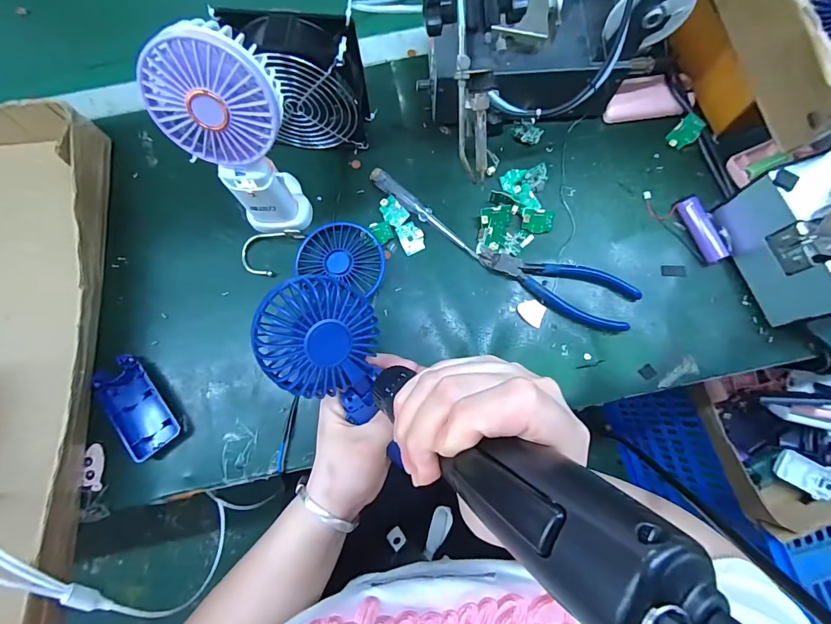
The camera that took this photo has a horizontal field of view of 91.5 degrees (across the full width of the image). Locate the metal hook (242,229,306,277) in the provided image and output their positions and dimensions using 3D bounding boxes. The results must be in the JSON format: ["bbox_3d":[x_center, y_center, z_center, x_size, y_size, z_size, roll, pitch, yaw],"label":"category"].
[{"bbox_3d":[-0.149,-0.066,0.412,0.042,0.007,0.063,39,80,9],"label":"metal hook"}]

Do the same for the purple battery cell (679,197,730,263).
[{"bbox_3d":[0.287,-0.082,0.403,0.023,0.017,0.067,-21,77,-4],"label":"purple battery cell"}]

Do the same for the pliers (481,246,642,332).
[{"bbox_3d":[0.137,-0.028,0.397,0.154,0.011,0.051,21,78,6],"label":"pliers"}]

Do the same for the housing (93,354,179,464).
[{"bbox_3d":[-0.257,0.087,0.374,0.047,0.017,0.091,-40,79,-8],"label":"housing"}]

